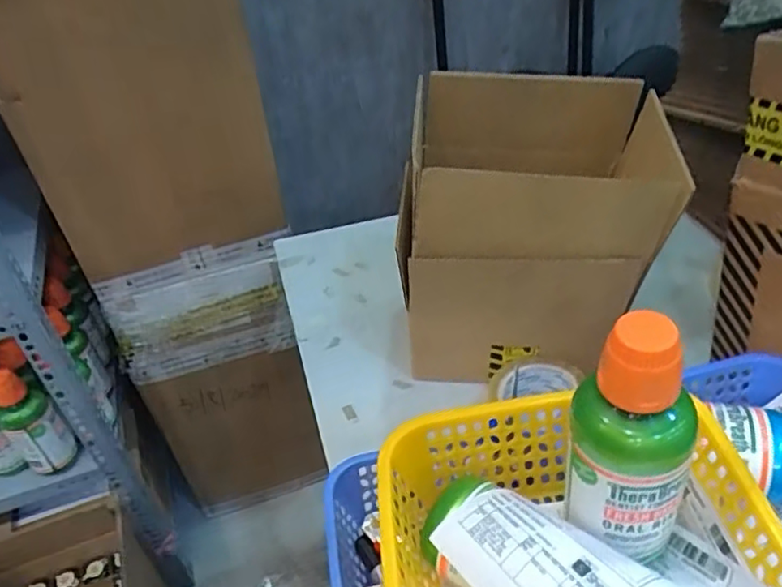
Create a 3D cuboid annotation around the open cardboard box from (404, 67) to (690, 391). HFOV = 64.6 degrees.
[{"bbox_3d":[0.121,-0.063,0.601,0.210,0.250,0.183,0,41,3],"label":"open cardboard box"}]

